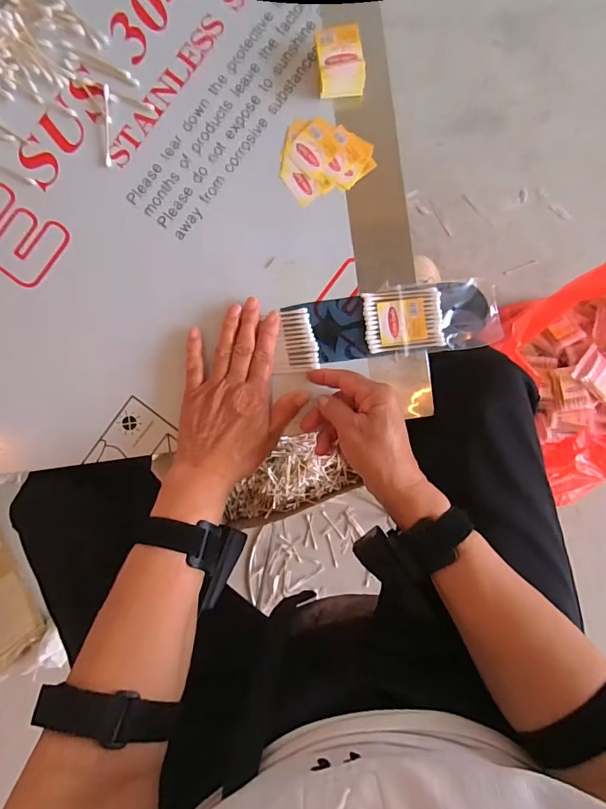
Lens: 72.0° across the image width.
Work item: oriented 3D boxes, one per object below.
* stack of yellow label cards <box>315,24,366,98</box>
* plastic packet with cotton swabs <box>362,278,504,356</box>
[{"bbox_3d":[0.034,-0.315,0.383,0.042,0.025,0.053,-7,92,0],"label":"stack of yellow label cards"},{"bbox_3d":[0.123,-0.083,0.398,0.124,0.011,0.065,-5,92,0],"label":"plastic packet with cotton swabs"}]

